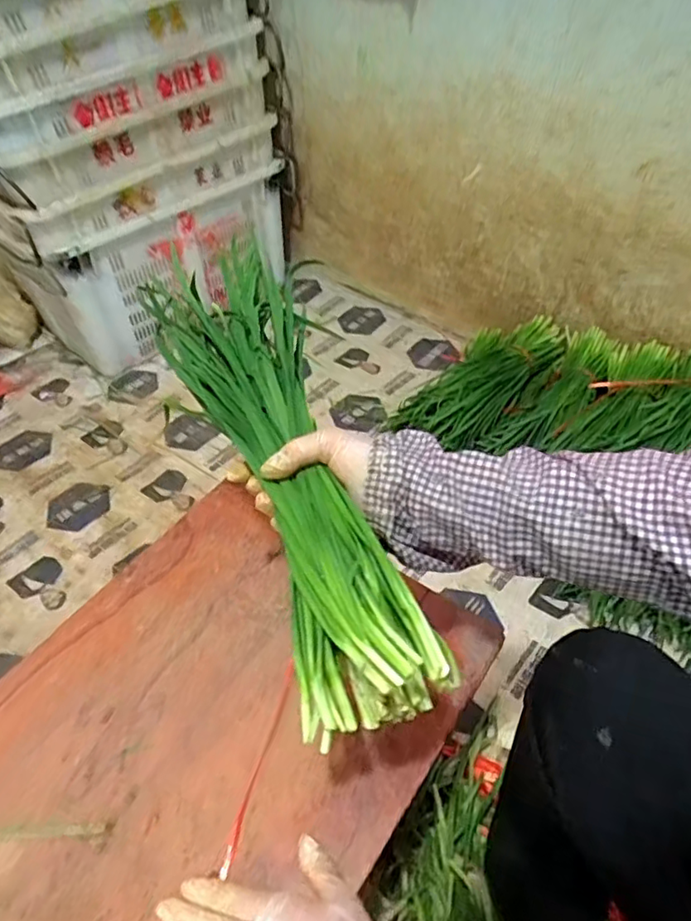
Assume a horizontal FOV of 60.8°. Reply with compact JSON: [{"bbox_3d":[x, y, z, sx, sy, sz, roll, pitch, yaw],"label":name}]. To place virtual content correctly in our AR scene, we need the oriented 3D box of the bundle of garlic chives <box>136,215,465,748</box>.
[{"bbox_3d":[-0.047,-0.005,0.476,0.114,0.064,0.424,-18,59,-14],"label":"bundle of garlic chives"}]

